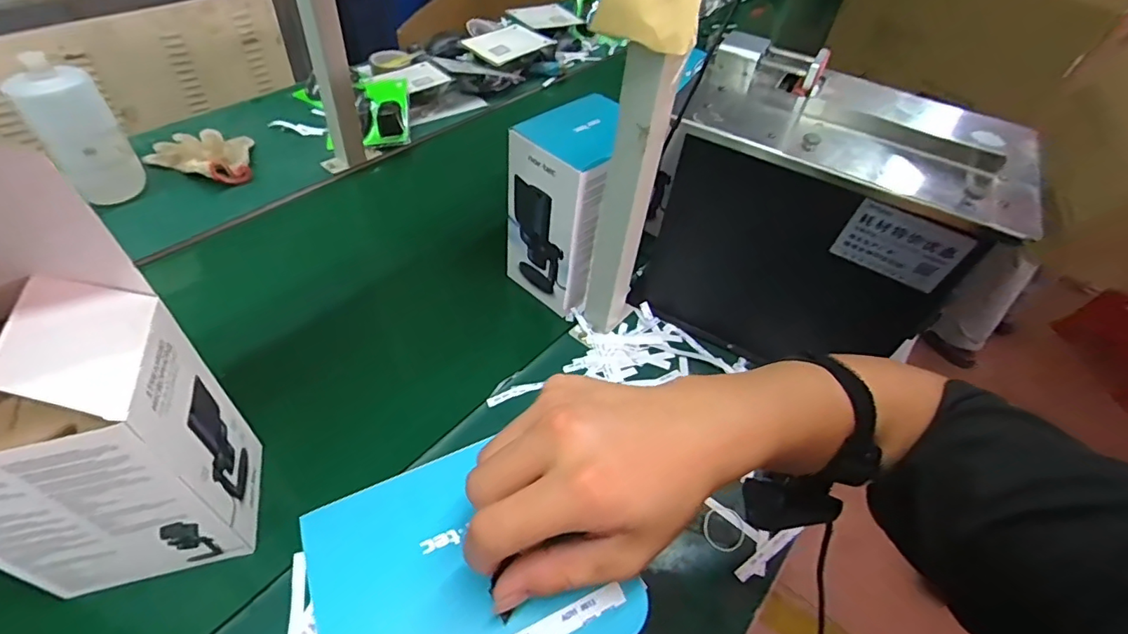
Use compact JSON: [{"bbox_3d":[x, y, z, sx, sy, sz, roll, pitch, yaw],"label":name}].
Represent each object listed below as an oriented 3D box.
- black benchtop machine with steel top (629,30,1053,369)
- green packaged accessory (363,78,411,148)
[{"bbox_3d":[0.284,-0.106,0.644,0.333,0.309,0.218,25,50,15],"label":"black benchtop machine with steel top"},{"bbox_3d":[-0.331,-0.385,0.993,0.084,0.050,0.170,-5,48,-11],"label":"green packaged accessory"}]

